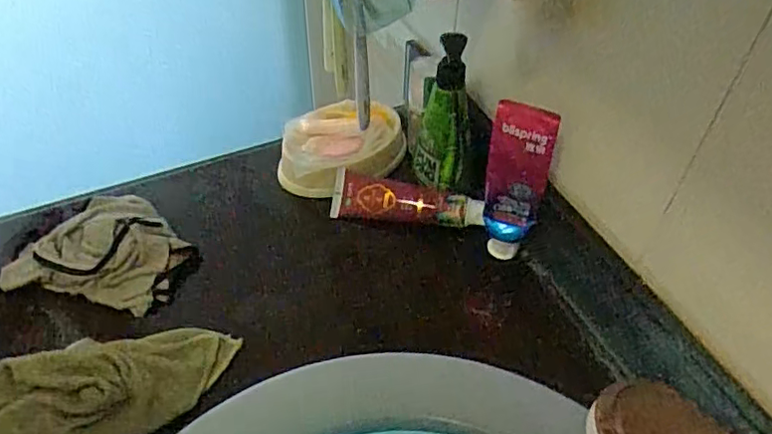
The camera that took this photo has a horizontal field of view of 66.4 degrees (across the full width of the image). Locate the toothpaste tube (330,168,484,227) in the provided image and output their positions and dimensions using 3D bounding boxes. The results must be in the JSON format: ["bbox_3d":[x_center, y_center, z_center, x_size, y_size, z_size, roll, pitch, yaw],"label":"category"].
[{"bbox_3d":[0.021,-0.016,0.606,0.153,0.033,0.044,11,48,8],"label":"toothpaste tube"}]

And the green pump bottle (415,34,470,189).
[{"bbox_3d":[0.055,-0.094,0.568,0.054,0.153,0.047,7,47,4],"label":"green pump bottle"}]

